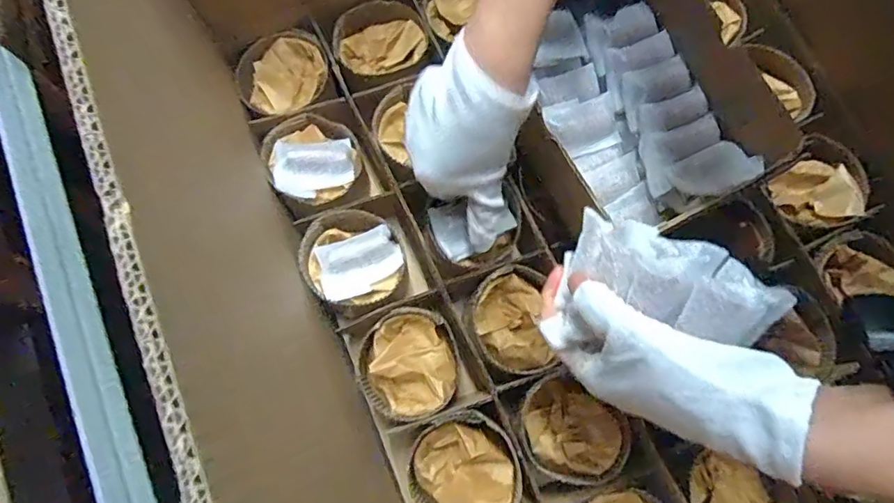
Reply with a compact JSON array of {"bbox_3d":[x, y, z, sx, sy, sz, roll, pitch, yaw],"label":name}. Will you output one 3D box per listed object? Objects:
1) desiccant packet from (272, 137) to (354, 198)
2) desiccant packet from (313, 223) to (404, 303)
[{"bbox_3d":[-0.120,-0.077,0.469,0.070,0.016,0.052,-6,78,-3],"label":"desiccant packet"},{"bbox_3d":[-0.074,0.009,0.447,0.069,0.008,0.051,-17,79,-5],"label":"desiccant packet"}]

